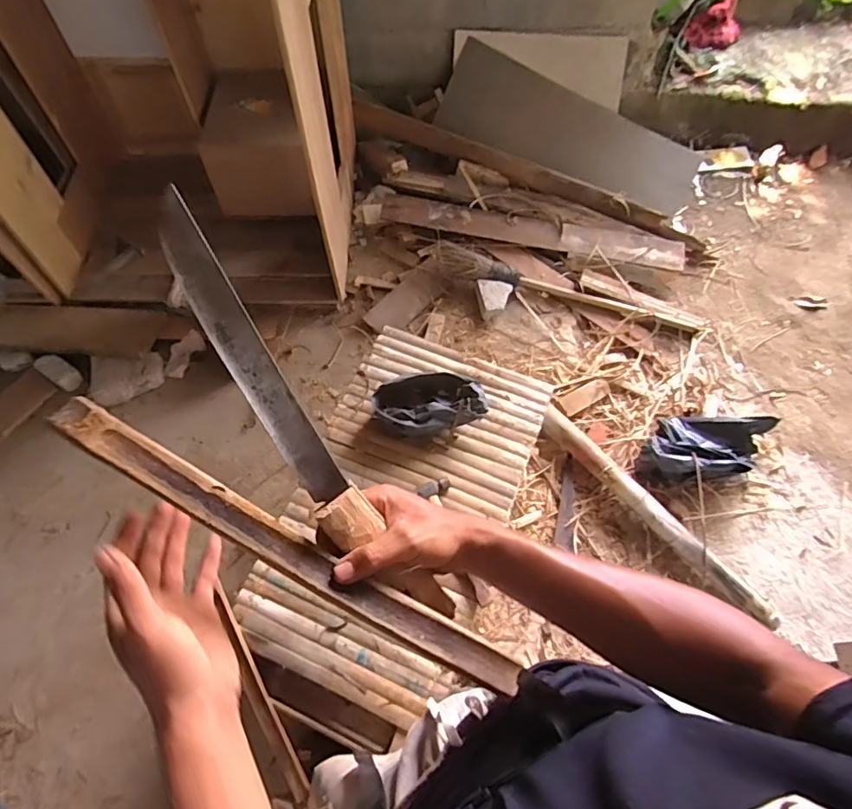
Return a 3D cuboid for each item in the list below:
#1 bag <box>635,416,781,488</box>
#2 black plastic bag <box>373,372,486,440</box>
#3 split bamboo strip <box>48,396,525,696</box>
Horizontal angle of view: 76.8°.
[{"bbox_3d":[0.808,0.116,1.575,0.419,0.123,0.219,-12,64,-7],"label":"bag"},{"bbox_3d":[0.007,-0.005,1.107,0.225,0.068,0.128,-3,62,-1],"label":"black plastic bag"},{"bbox_3d":[-0.103,0.112,0.411,0.394,0.013,0.035,31,69,-1],"label":"split bamboo strip"}]

